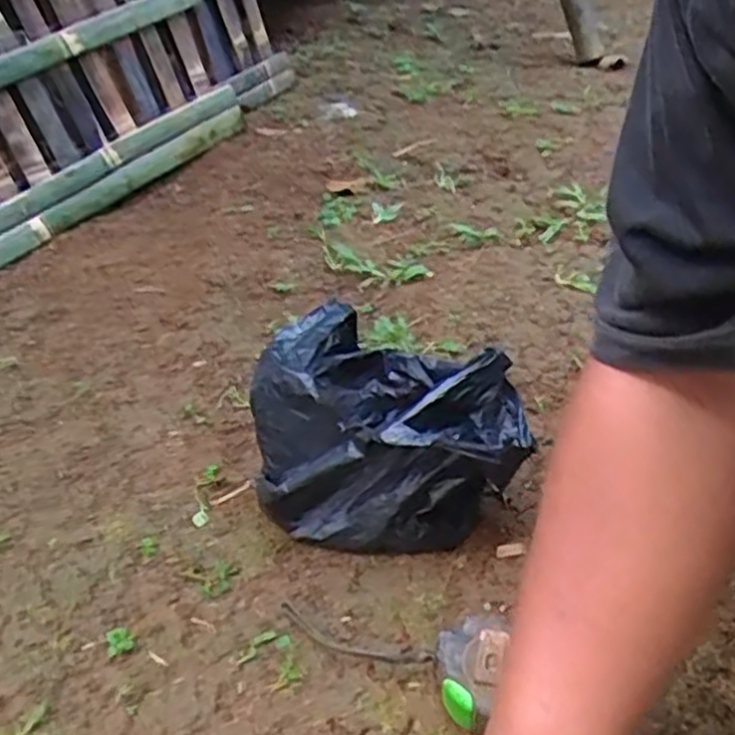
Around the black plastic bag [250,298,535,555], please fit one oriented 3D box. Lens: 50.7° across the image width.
[{"bbox_3d":[0.012,0.045,0.583,0.186,0.138,0.157,-7,38,1],"label":"black plastic bag"}]

